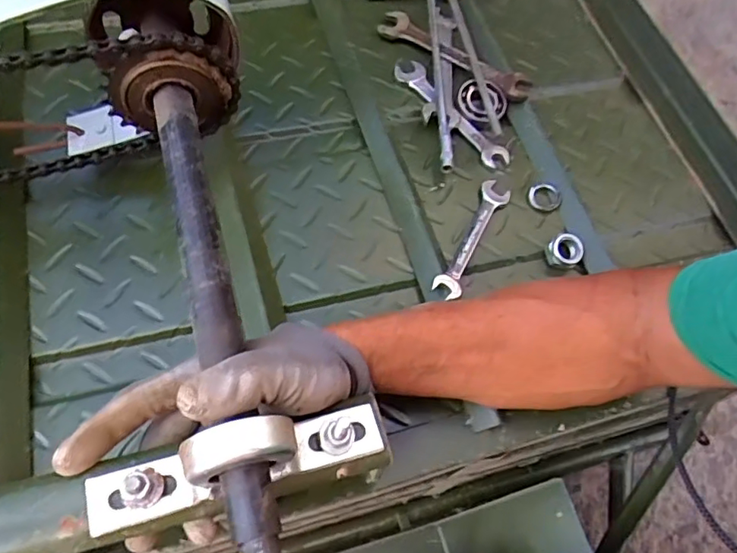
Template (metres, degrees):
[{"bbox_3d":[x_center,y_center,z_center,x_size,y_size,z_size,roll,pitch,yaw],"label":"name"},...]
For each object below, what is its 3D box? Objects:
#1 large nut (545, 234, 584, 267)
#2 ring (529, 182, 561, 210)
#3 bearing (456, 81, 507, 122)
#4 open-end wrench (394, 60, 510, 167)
[{"bbox_3d":[0.174,-0.022,0.496,0.029,0.019,0.027,-30,69,-7],"label":"large nut"},{"bbox_3d":[0.165,-0.074,0.523,0.030,0.008,0.028,-2,68,5],"label":"ring"},{"bbox_3d":[0.114,-0.177,0.564,0.048,0.008,0.049,-2,68,5],"label":"bearing"},{"bbox_3d":[0.080,-0.163,0.555,0.032,0.008,0.147,-35,69,-9],"label":"open-end wrench"}]

